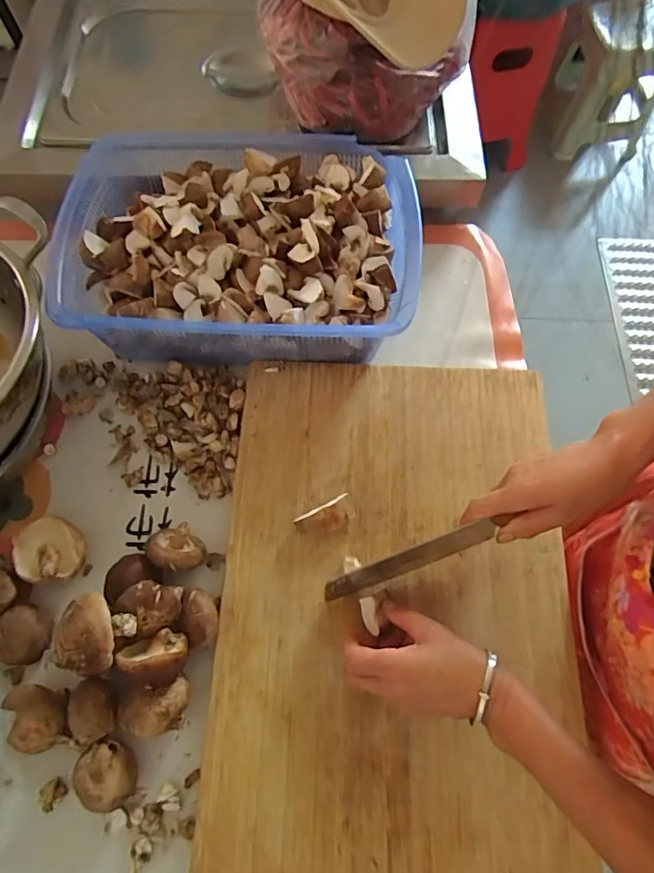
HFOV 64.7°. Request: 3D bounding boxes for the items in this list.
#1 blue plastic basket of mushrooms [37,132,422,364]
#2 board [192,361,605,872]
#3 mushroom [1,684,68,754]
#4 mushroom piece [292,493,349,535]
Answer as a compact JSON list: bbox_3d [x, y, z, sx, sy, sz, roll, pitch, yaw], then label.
[{"bbox_3d":[-0.099,-0.218,0.590,0.403,0.098,0.290,1,68,0],"label":"blue plastic basket of mushrooms"},{"bbox_3d":[0.065,0.143,0.494,0.326,0.025,0.481,3,68,1],"label":"board"},{"bbox_3d":[-0.250,0.241,0.444,0.045,0.026,0.053,-13,69,-6],"label":"mushroom"},{"bbox_3d":[-0.005,0.079,0.513,0.055,0.025,0.034,-12,69,-6],"label":"mushroom piece"}]

